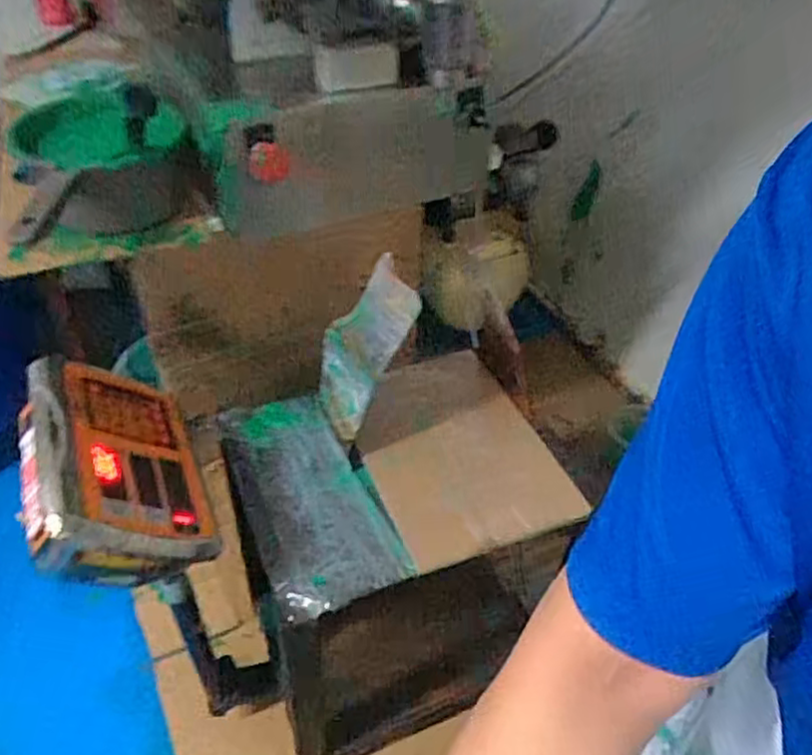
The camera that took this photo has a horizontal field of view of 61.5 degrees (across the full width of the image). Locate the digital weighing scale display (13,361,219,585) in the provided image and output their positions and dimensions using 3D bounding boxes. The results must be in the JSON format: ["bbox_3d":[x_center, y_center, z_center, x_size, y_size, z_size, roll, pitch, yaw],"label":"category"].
[{"bbox_3d":[-0.290,0.085,0.677,0.170,0.065,0.248,23,26,-45],"label":"digital weighing scale display"}]

